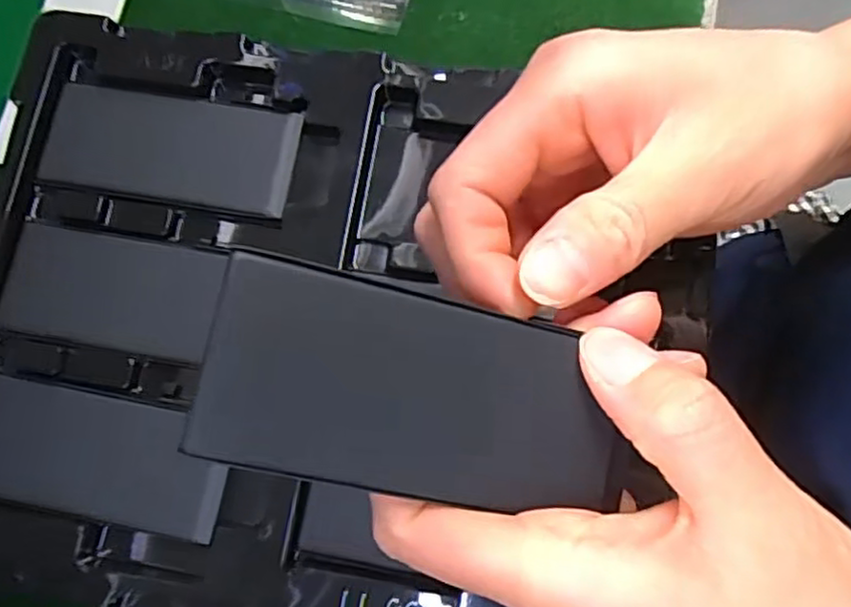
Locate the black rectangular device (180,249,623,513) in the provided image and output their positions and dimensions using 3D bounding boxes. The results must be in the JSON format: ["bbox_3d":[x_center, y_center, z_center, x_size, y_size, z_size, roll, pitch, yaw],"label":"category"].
[{"bbox_3d":[-0.001,0.020,0.151,0.093,0.004,0.044,15,77,-14],"label":"black rectangular device"}]

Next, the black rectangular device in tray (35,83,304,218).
[{"bbox_3d":[-0.099,-0.061,0.268,0.096,0.006,0.042,9,77,1],"label":"black rectangular device in tray"}]

